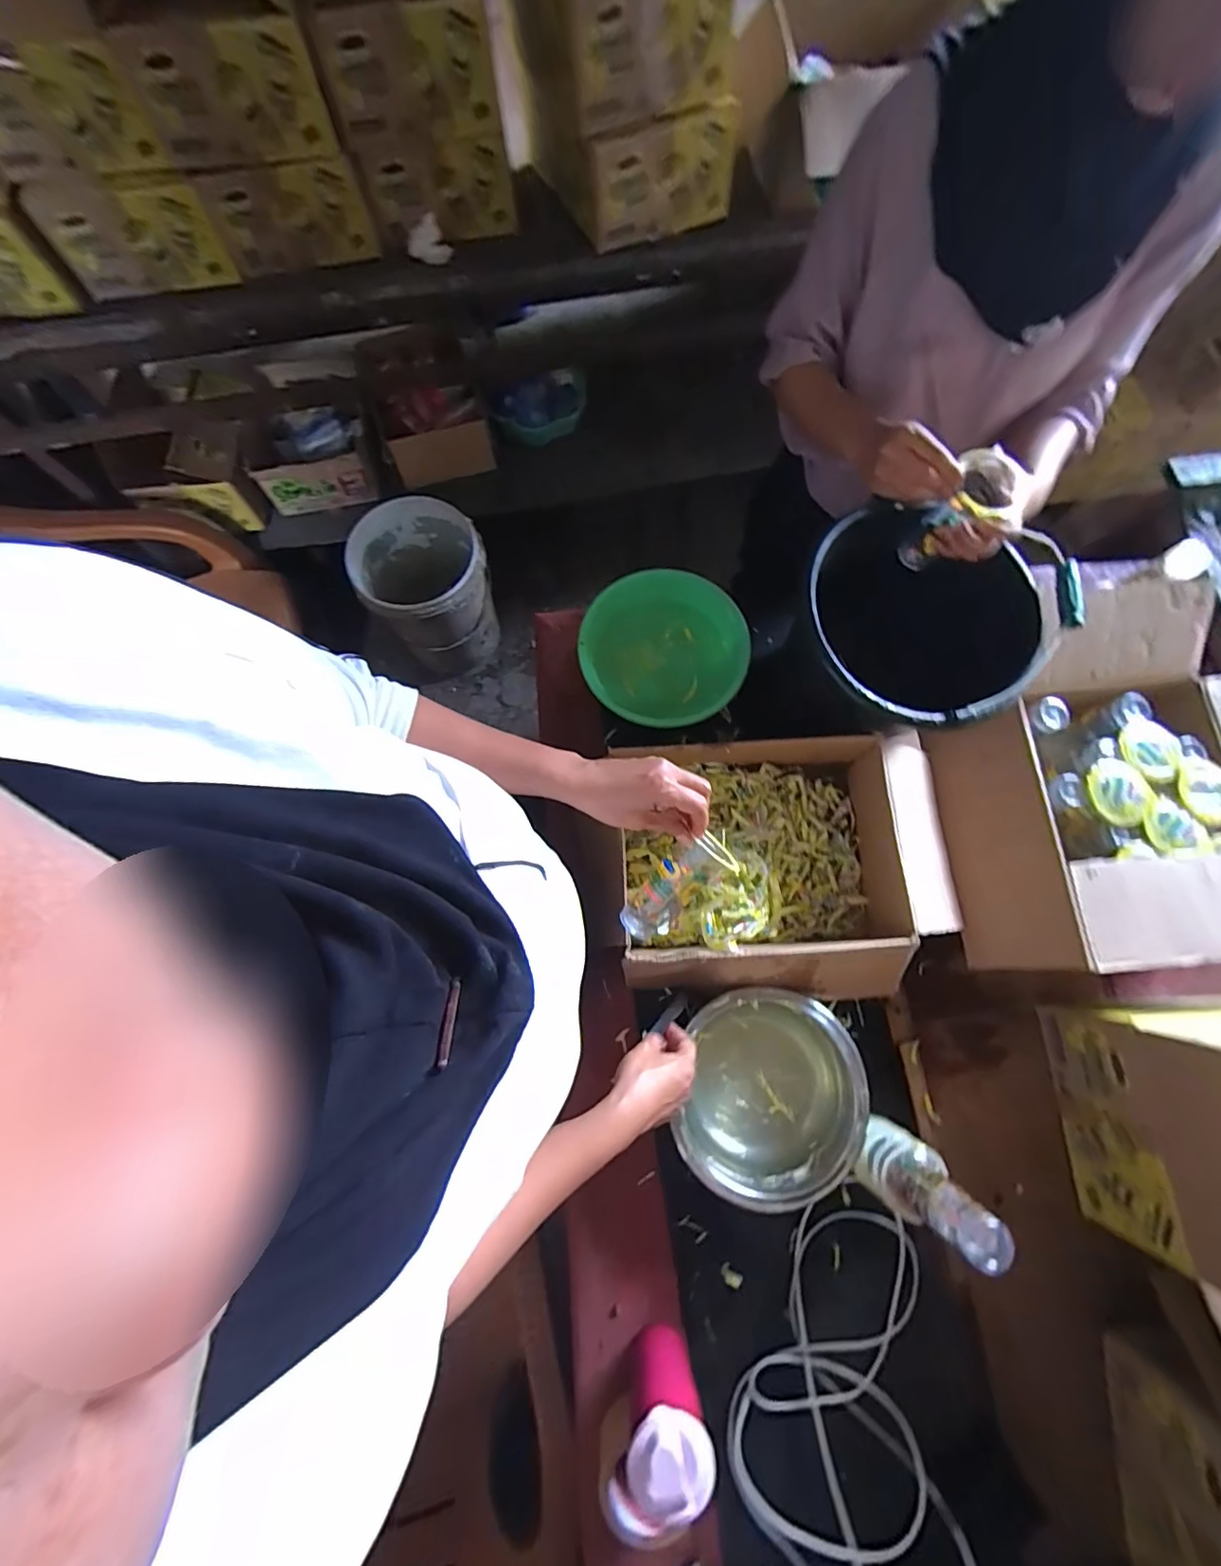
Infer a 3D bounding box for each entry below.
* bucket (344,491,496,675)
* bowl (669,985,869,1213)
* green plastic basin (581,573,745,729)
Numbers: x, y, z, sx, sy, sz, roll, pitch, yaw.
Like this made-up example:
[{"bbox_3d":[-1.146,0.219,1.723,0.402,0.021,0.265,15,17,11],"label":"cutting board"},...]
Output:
[{"bbox_3d":[-0.463,-0.509,1.426,0.296,0.368,0.300,0,76,0],"label":"bucket"},{"bbox_3d":[0.198,0.372,0.659,0.206,0.072,0.226,0,76,0],"label":"bowl"},{"bbox_3d":[0.080,-0.184,0.787,0.232,0.076,0.225,0,76,0],"label":"green plastic basin"}]

